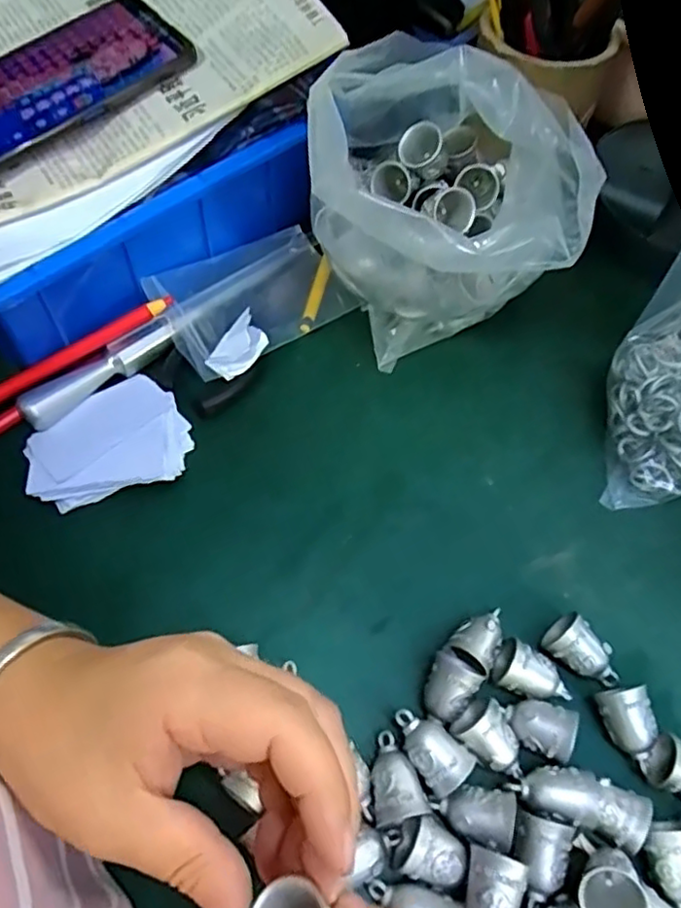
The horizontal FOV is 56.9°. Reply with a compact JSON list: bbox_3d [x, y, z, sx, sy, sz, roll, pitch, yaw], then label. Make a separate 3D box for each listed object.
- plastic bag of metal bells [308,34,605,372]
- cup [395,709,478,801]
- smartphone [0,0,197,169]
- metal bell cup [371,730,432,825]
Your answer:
[{"bbox_3d":[0.053,-0.124,0.363,0.140,0.154,0.139,3,59,-2],"label":"plastic bag of metal bells"},{"bbox_3d":[0.041,0.133,0.285,0.022,0.023,0.038,-29,65,-19],"label":"cup"},{"bbox_3d":[-0.168,-0.213,0.361,0.160,0.009,0.075,-36,72,-12],"label":"smartphone"},{"bbox_3d":[0.023,0.143,0.278,0.023,0.021,0.035,-9,60,-9],"label":"metal bell cup"}]

